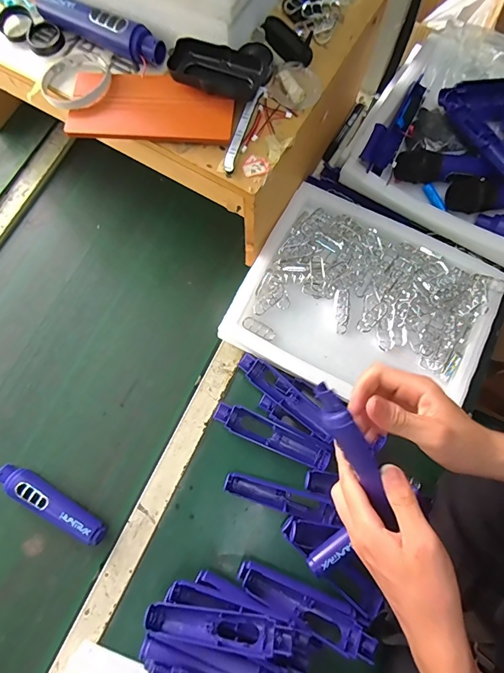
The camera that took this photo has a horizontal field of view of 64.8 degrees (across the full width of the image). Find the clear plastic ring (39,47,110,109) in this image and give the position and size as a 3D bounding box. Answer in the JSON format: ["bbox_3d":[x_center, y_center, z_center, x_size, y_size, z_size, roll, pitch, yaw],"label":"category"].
[{"bbox_3d":[-0.213,-0.310,0.478,0.082,0.012,0.092,-38,78,-10],"label":"clear plastic ring"}]

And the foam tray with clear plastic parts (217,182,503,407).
[{"bbox_3d":[0.168,-0.045,0.609,0.344,0.055,0.284,27,76,7],"label":"foam tray with clear plastic parts"}]

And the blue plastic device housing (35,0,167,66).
[{"bbox_3d":[-0.185,-0.375,0.480,0.178,0.030,0.027,28,76,7],"label":"blue plastic device housing"}]

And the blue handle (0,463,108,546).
[{"bbox_3d":[-0.277,0.228,0.544,0.174,0.025,0.034,29,76,7],"label":"blue handle"}]

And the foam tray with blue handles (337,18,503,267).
[{"bbox_3d":[0.369,-0.296,0.623,0.377,0.084,0.315,30,77,7],"label":"foam tray with blue handles"}]

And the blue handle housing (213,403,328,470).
[{"bbox_3d":[0.029,0.144,0.578,0.173,0.022,0.037,23,76,6],"label":"blue handle housing"}]

